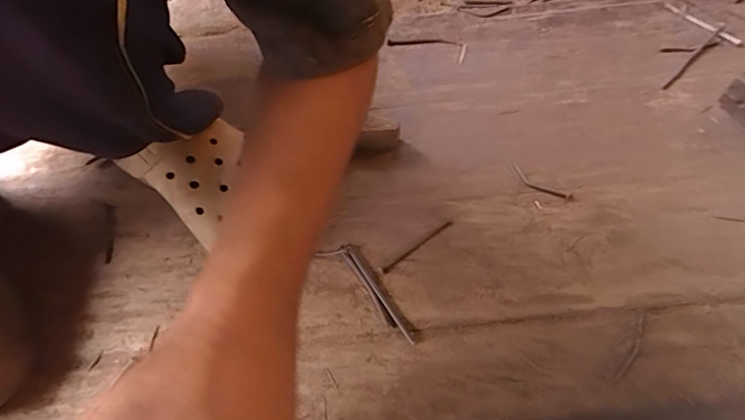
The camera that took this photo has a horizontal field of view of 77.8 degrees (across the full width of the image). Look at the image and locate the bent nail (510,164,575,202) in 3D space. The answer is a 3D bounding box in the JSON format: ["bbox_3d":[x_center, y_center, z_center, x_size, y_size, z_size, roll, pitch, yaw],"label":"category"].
[{"bbox_3d":[0.179,-0.026,0.493,0.073,0.004,0.017,32,70,16],"label":"bent nail"}]

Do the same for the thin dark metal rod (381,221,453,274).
[{"bbox_3d":[0.045,0.038,0.466,0.088,0.009,0.006,-35,68,-13],"label":"thin dark metal rod"}]

